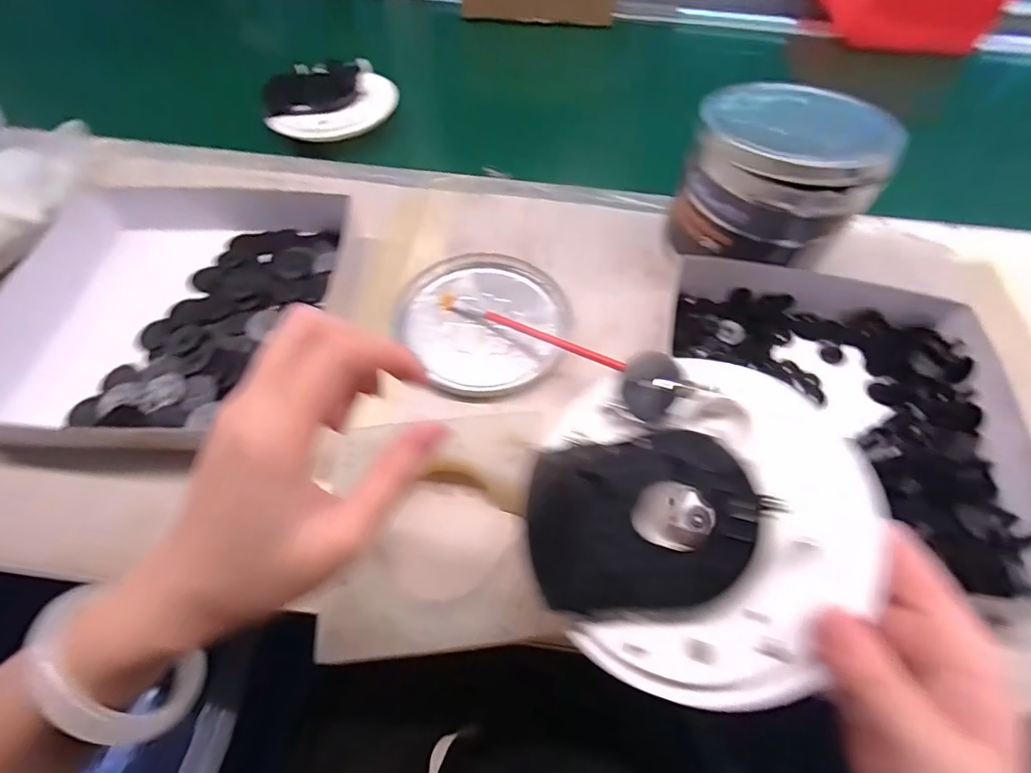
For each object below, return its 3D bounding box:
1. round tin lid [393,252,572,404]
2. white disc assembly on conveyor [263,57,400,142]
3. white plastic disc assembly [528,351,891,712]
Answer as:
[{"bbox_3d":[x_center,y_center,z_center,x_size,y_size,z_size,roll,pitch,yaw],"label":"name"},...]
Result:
[{"bbox_3d":[-0.021,-0.051,0.361,0.125,0.017,0.133,1,56,-2],"label":"round tin lid"},{"bbox_3d":[-0.182,-0.288,0.477,0.121,0.030,0.097,-14,58,-12],"label":"white disc assembly on conveyor"},{"bbox_3d":[0.061,0.050,0.179,0.115,0.014,0.119,-5,75,21],"label":"white plastic disc assembly"}]

